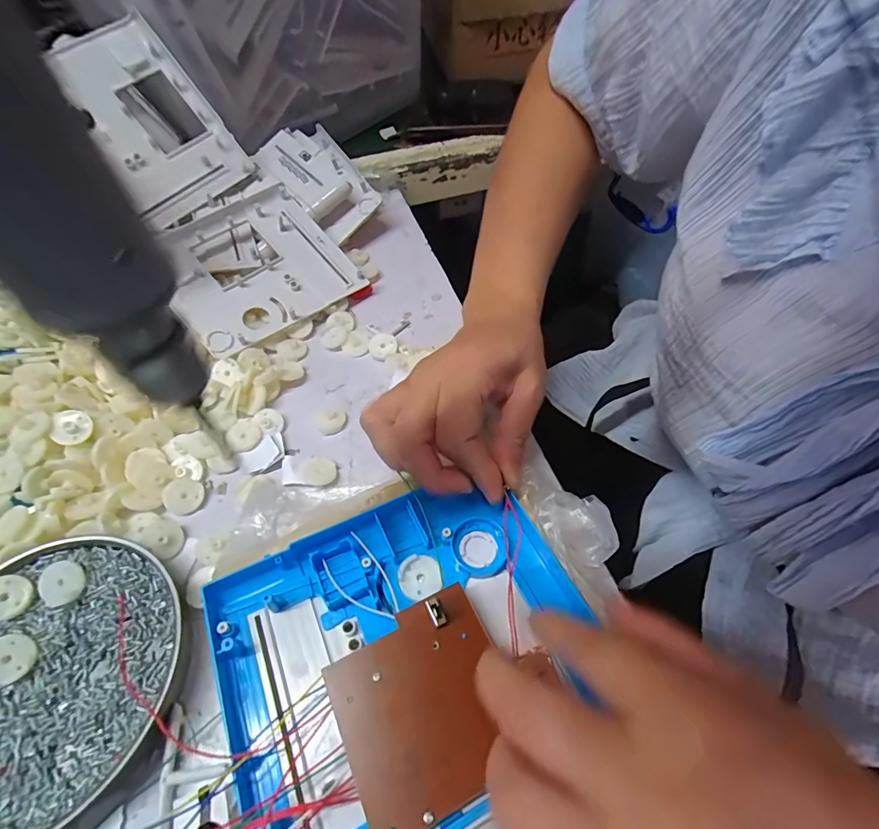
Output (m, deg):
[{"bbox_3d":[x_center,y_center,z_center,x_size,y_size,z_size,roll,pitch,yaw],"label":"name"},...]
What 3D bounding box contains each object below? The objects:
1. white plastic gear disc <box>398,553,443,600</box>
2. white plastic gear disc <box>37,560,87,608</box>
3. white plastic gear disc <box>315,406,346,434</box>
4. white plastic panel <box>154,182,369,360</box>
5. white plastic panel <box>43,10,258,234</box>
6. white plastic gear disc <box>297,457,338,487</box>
[{"bbox_3d":[-0.010,0.084,0.229,0.022,0.005,0.021,0,56,1],"label":"white plastic gear disc"},{"bbox_3d":[-0.208,0.092,0.243,0.021,0.004,0.024,-31,70,-19],"label":"white plastic gear disc"},{"bbox_3d":[-0.080,0.003,0.324,0.022,0.006,0.024,0,56,1],"label":"white plastic gear disc"},{"bbox_3d":[-0.152,-0.122,0.368,0.141,0.015,0.116,-37,84,-23],"label":"white plastic panel"},{"bbox_3d":[-0.258,-0.256,0.385,0.112,0.145,0.023,-46,25,-19],"label":"white plastic panel"},{"bbox_3d":[-0.082,0.038,0.298,0.025,0.006,0.022,14,57,10],"label":"white plastic gear disc"}]

